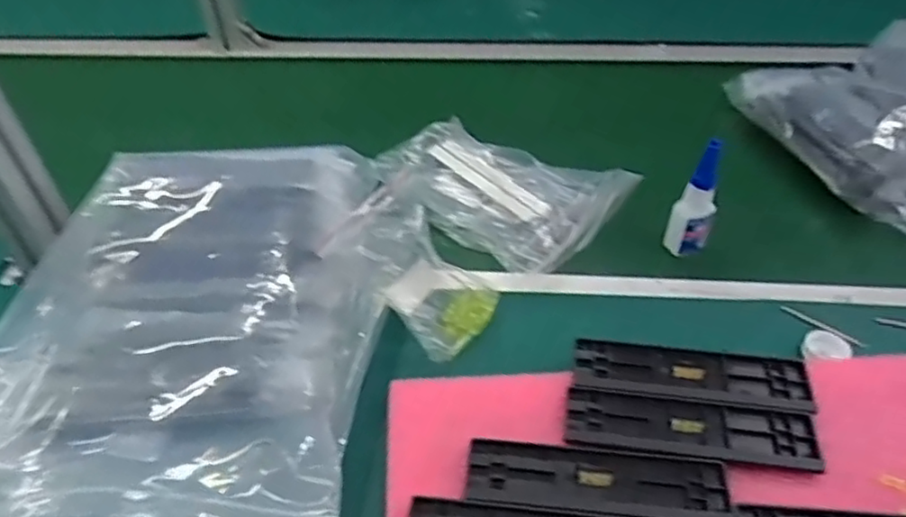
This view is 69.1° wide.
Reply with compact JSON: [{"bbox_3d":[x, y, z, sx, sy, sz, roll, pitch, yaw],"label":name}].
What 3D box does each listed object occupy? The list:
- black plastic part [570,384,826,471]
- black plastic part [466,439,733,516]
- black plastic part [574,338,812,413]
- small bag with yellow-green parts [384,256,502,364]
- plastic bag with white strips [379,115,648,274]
[{"bbox_3d":[0.156,0.111,0.433,0.158,0.005,0.046,6,46,8],"label":"black plastic part"},{"bbox_3d":[0.090,0.137,0.409,0.157,0.005,0.044,4,46,6],"label":"black plastic part"},{"bbox_3d":[0.166,0.082,0.460,0.157,0.008,0.042,5,46,7],"label":"black plastic part"},{"bbox_3d":[-0.008,0.036,0.524,0.069,0.029,0.078,25,51,24],"label":"small bag with yellow-green parts"},{"bbox_3d":[0.047,-0.066,0.627,0.211,0.047,0.131,23,51,23],"label":"plastic bag with white strips"}]

